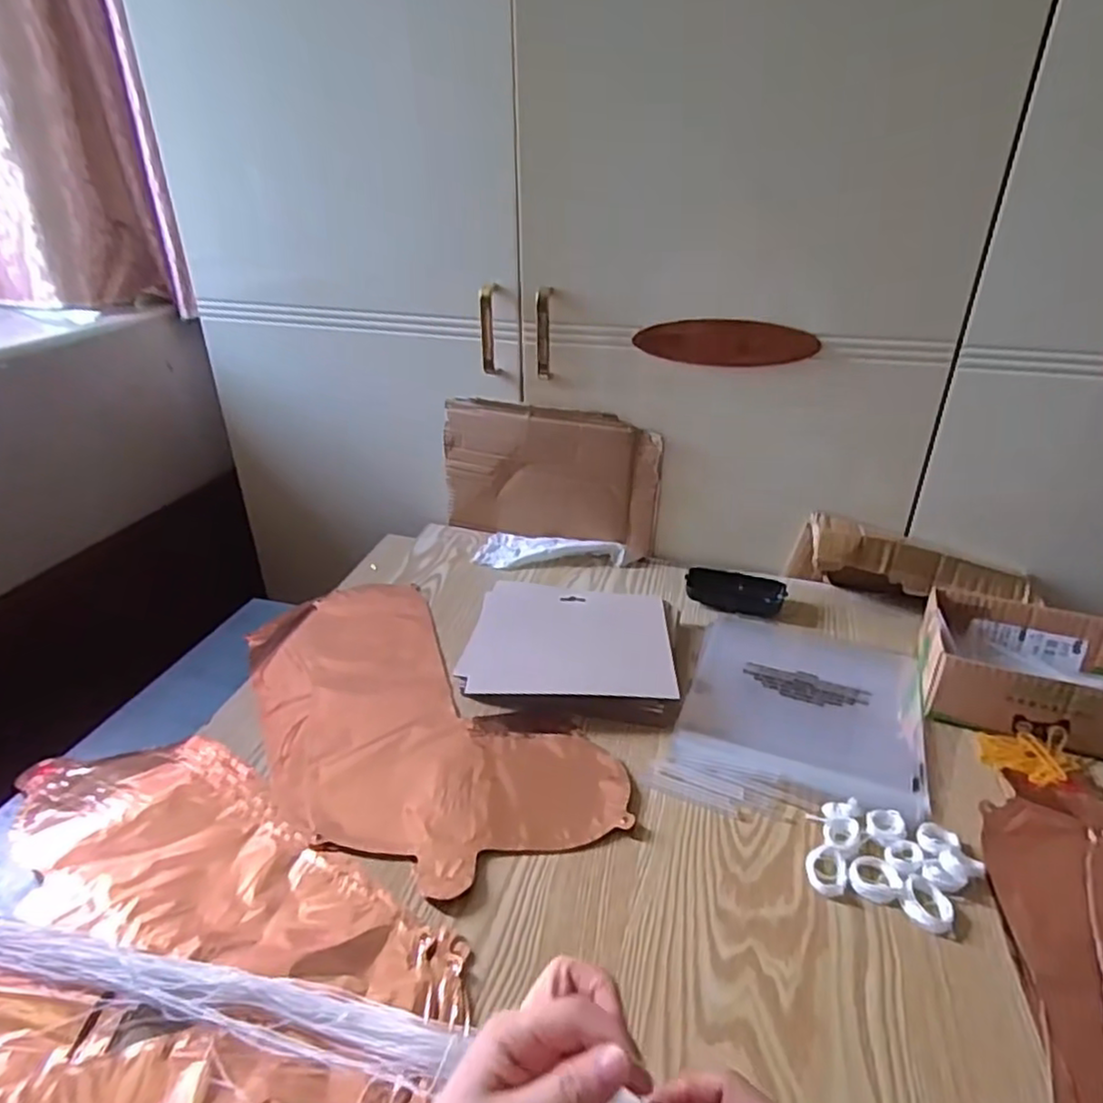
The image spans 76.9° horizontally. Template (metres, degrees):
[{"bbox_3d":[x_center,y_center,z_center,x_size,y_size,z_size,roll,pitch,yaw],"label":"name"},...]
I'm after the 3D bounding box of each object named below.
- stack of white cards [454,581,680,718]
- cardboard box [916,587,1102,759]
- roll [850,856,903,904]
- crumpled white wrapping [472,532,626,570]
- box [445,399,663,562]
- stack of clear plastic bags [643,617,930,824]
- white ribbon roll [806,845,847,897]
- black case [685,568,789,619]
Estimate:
[{"bbox_3d":[0.023,0.093,0.682,0.198,0.028,0.160,4,30,8],"label":"stack of white cards"},{"bbox_3d":[0.442,0.108,0.632,0.184,0.061,0.136,11,32,19],"label":"cardboard box"},{"bbox_3d":[0.228,0.231,0.489,0.034,0.004,0.035,0,30,0],"label":"roll"},{"bbox_3d":[-0.001,-0.001,0.866,0.180,0.023,0.068,8,31,13],"label":"crumpled white wrapping"},{"bbox_3d":[-0.002,-0.091,0.867,0.268,0.176,0.028,9,31,16],"label":"box"},{"bbox_3d":[0.229,0.150,0.640,0.204,0.018,0.273,11,31,21],"label":"stack of clear plastic bags"},{"bbox_3d":[0.196,0.227,0.495,0.028,0.006,0.038,10,31,16],"label":"white ribbon roll"},{"bbox_3d":[0.208,0.045,0.785,0.107,0.022,0.050,5,30,9],"label":"black case"}]

